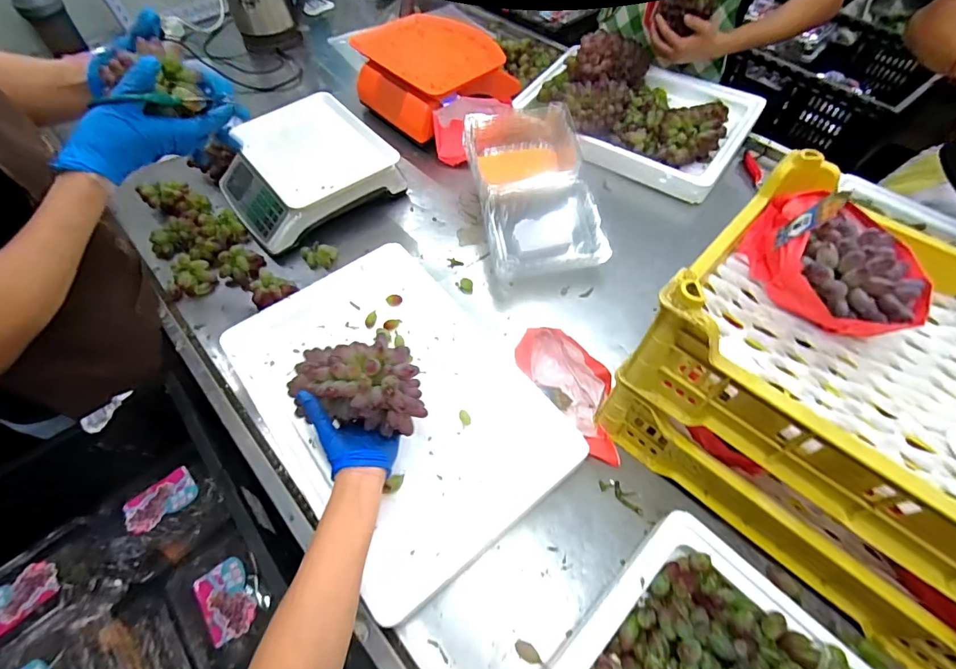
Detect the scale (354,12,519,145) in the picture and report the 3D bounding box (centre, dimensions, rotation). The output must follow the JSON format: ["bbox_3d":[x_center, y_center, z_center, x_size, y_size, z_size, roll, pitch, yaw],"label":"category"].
[{"bbox_3d":[-0.108,-0.594,0.993,0.290,0.109,0.305,-36,63,-21],"label":"scale"}]

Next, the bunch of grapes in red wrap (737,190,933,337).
[{"bbox_3d":[0.369,-0.086,0.457,0.107,0.098,0.186,-11,57,-7],"label":"bunch of grapes in red wrap"}]

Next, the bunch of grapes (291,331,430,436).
[{"bbox_3d":[-0.137,0.052,0.487,0.145,0.068,0.091,3,57,2],"label":"bunch of grapes"}]

